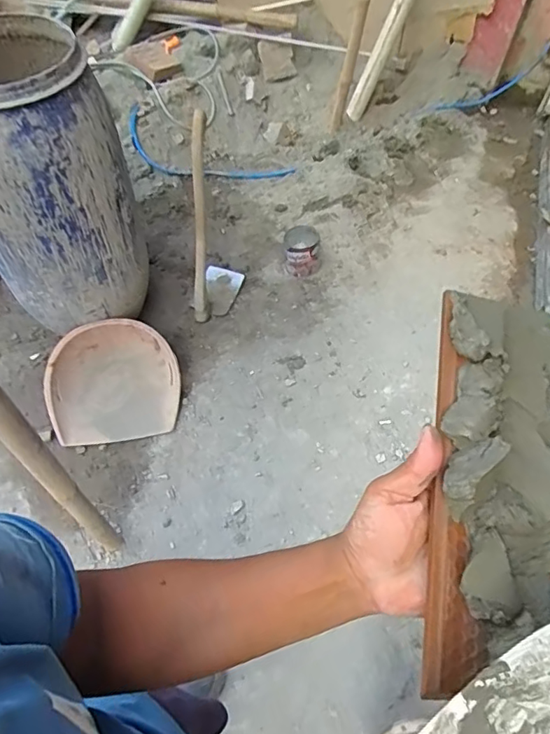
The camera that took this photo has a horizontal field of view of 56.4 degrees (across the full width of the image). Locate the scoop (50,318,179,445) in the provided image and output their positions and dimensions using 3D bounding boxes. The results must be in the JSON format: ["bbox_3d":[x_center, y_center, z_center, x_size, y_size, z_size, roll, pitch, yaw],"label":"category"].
[{"bbox_3d":[-0.575,0.054,1.804,0.461,0.110,0.428,0,70,0],"label":"scoop"}]

